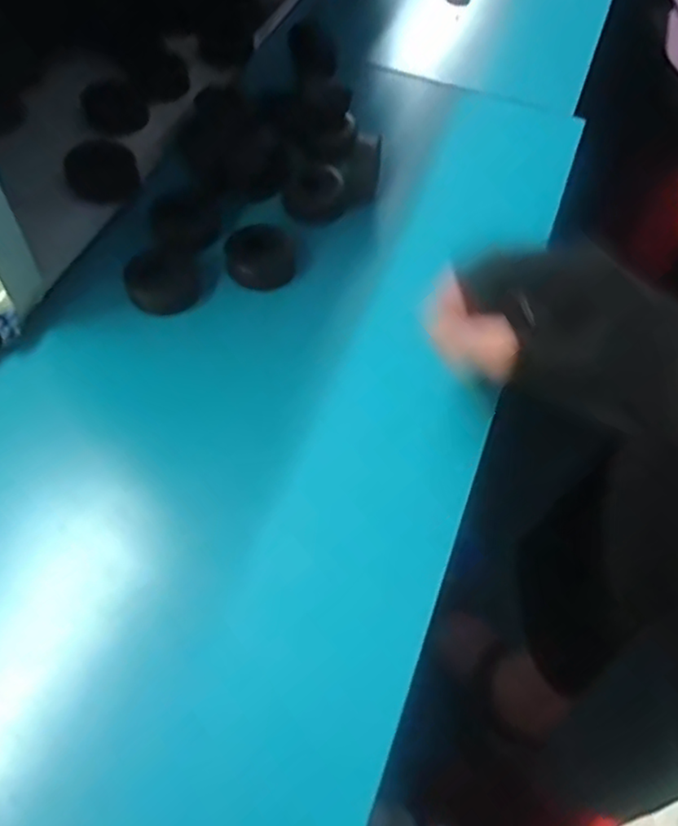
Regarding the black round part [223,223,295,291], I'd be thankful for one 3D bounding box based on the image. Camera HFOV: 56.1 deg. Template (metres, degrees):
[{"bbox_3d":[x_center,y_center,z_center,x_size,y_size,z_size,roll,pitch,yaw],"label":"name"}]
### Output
[{"bbox_3d":[-0.044,-0.088,0.361,0.038,0.022,0.038,1,58,-2],"label":"black round part"}]

